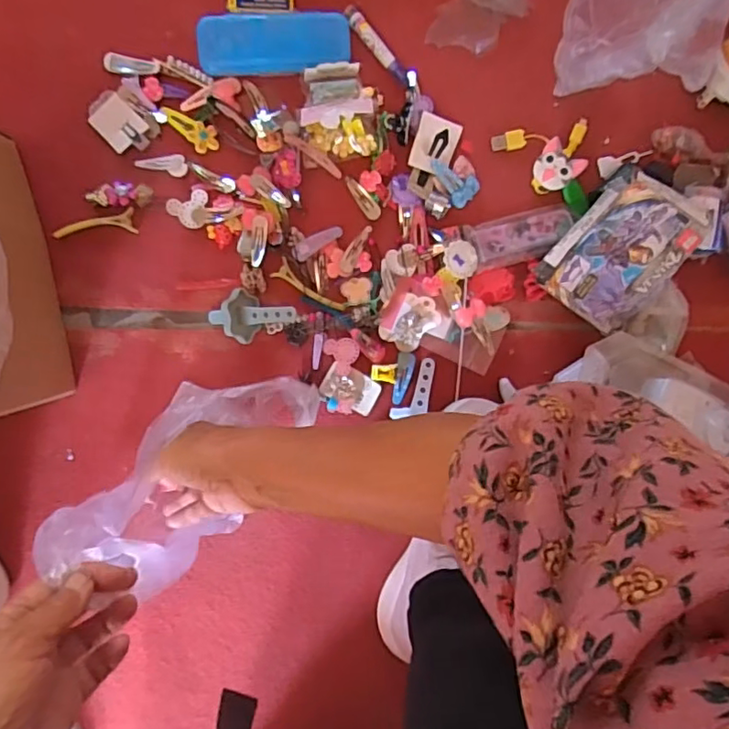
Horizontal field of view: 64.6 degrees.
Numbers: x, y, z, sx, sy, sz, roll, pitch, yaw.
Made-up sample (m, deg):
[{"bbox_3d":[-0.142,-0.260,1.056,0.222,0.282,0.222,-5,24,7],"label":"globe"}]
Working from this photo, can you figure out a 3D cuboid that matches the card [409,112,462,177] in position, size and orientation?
[{"bbox_3d":[0.067,-0.203,0.532,0.040,0.007,0.054,16,94,-4],"label":"card"}]

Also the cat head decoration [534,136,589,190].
[{"bbox_3d":[0.177,-0.182,0.533,0.040,0.008,0.040,-46,77,10],"label":"cat head decoration"}]

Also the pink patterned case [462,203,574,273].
[{"bbox_3d":[0.147,-0.119,0.538,0.098,0.015,0.045,-14,95,-1],"label":"pink patterned case"}]

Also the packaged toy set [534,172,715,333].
[{"bbox_3d":[0.226,-0.101,0.506,0.092,0.018,0.125,33,117,-7],"label":"packaged toy set"}]

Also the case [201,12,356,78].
[{"bbox_3d":[-0.081,-0.289,0.518,0.133,0.012,0.048,-4,95,-2],"label":"case"}]

